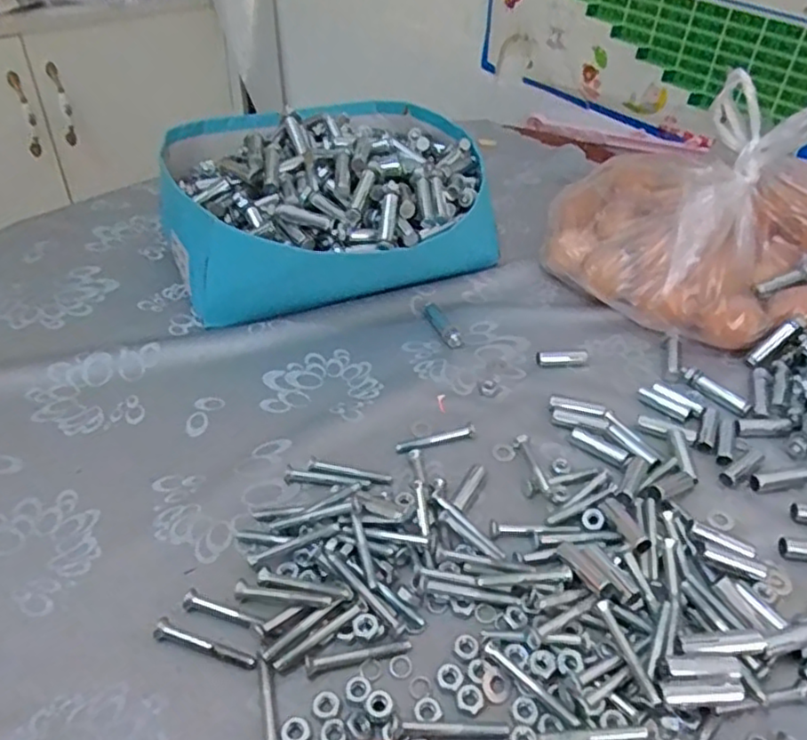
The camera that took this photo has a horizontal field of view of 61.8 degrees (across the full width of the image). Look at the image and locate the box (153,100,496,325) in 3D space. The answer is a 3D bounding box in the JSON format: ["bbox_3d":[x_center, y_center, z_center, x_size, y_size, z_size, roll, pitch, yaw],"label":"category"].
[{"bbox_3d":[-0.069,-0.163,0.618,0.277,0.116,0.264,-6,42,-10],"label":"box"}]

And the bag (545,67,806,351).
[{"bbox_3d":[0.239,-0.125,0.552,0.242,0.156,0.155,23,46,22],"label":"bag"}]

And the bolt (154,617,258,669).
[{"bbox_3d":[-0.102,0.142,0.346,0.056,0.005,0.010,15,43,14],"label":"bolt"}]

